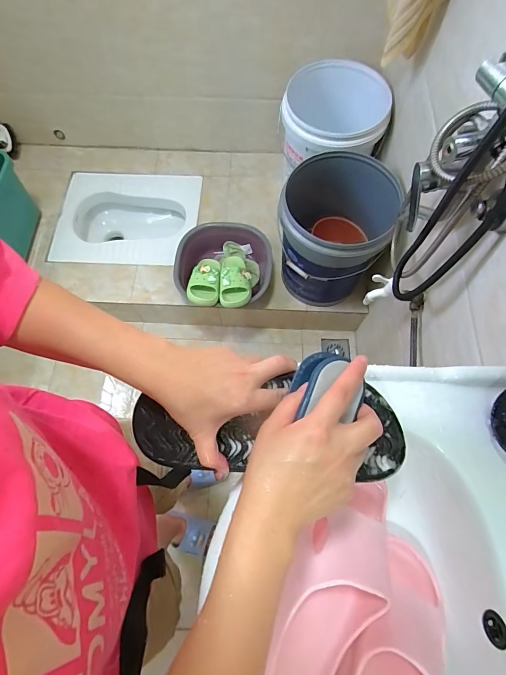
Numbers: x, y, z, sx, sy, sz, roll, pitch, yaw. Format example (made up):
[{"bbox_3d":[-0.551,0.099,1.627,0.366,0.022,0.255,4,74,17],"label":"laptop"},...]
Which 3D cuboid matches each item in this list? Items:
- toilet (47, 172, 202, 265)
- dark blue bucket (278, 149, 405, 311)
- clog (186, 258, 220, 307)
[{"bbox_3d":[-0.487,-0.448,1.422,0.523,0.182,0.398,3,69,3],"label":"toilet"},{"bbox_3d":[0.224,-0.284,1.053,0.278,0.348,0.273,-1,69,1],"label":"dark blue bucket"},{"bbox_3d":[-0.152,-0.171,1.102,0.100,0.074,0.137,3,69,3],"label":"clog"}]

